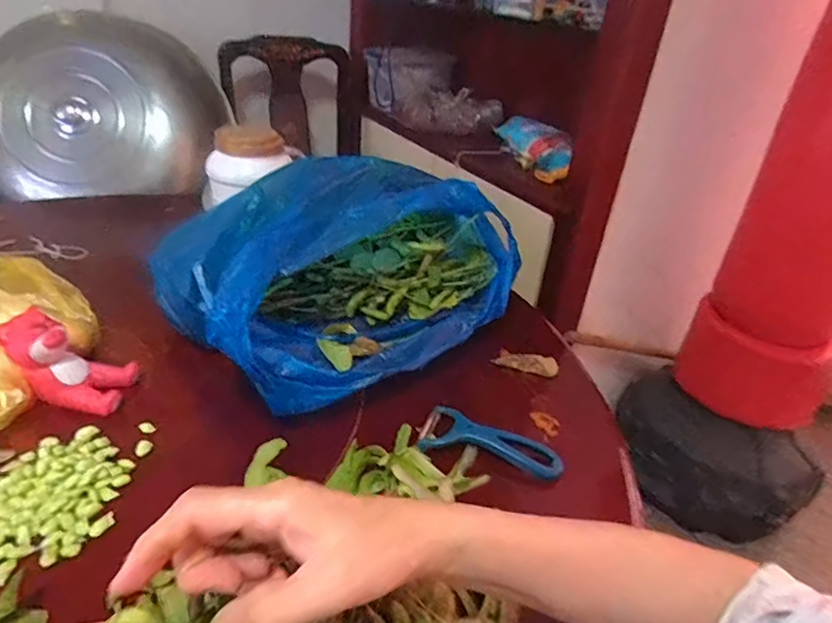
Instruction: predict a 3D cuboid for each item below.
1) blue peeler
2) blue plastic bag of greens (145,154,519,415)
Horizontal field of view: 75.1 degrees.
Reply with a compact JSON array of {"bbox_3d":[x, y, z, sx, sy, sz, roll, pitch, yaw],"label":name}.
[{"bbox_3d":[0.079,0.131,0.554,0.141,0.021,0.064,14,33,13],"label":"blue peeler"},{"bbox_3d":[-0.071,-0.049,0.678,0.261,0.172,0.370,29,39,32],"label":"blue plastic bag of greens"}]

